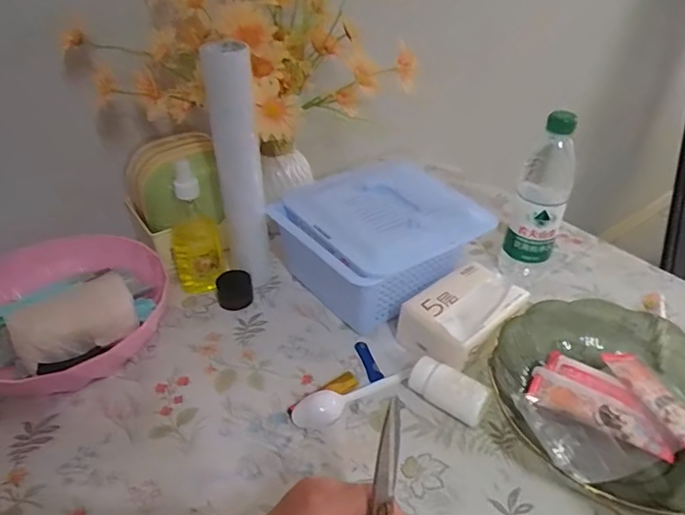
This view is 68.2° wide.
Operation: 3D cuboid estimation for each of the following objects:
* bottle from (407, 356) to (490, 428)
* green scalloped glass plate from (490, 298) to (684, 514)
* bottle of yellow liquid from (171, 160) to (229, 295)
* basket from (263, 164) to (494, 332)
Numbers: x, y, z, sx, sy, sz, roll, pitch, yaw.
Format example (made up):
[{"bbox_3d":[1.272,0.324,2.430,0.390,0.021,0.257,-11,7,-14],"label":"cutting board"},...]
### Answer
[{"bbox_3d":[0.106,0.138,0.518,0.080,0.042,0.035,20,42,25],"label":"bottle"},{"bbox_3d":[0.274,0.136,0.515,0.230,0.048,0.214,0,37,0],"label":"green scalloped glass plate"},{"bbox_3d":[-0.187,-0.035,0.633,0.059,0.179,0.061,-14,39,-18],"label":"bottle of yellow liquid"},{"bbox_3d":[0.046,-0.017,0.656,0.203,0.121,0.202,-25,43,-28],"label":"basket"}]

